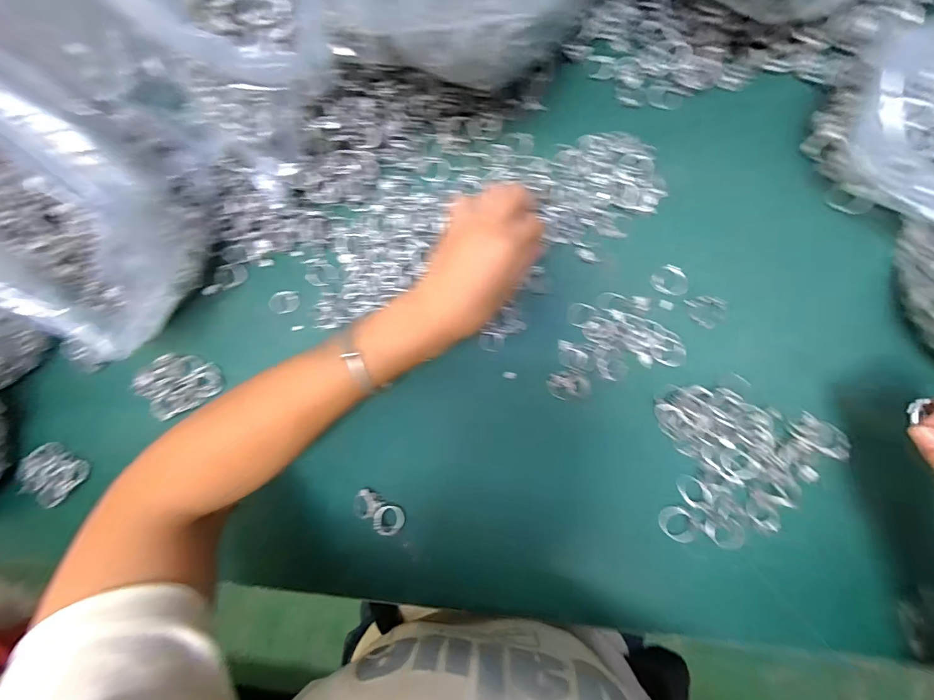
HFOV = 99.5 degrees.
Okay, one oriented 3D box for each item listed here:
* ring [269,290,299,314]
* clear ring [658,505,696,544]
[{"bbox_3d":[-0.169,-0.044,0.364,0.030,0.004,0.020,-13,83,5],"label":"ring"},{"bbox_3d":[0.161,0.133,0.302,0.027,0.005,0.023,24,88,8],"label":"clear ring"}]

